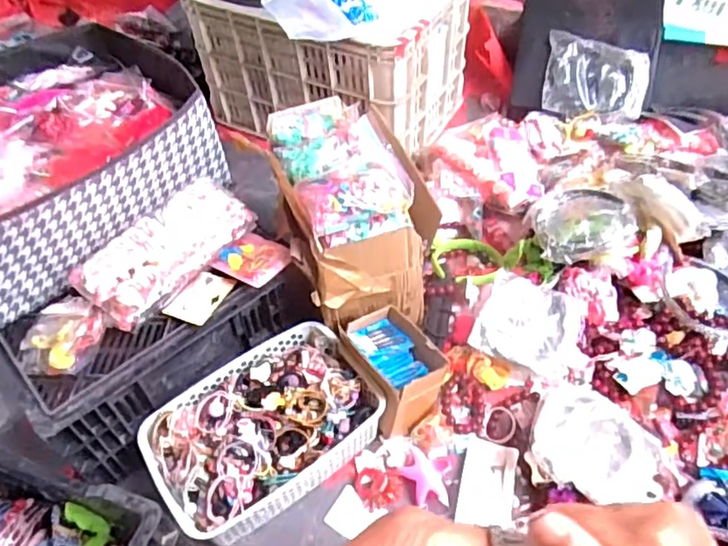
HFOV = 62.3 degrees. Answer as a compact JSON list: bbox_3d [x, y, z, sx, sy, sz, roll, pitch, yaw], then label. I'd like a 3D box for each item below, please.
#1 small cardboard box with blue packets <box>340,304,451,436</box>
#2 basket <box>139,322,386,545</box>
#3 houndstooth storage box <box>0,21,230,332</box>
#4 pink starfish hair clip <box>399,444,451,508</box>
[{"bbox_3d":[0.042,0.130,0.846,0.102,0.095,0.143,-27,53,-18],"label":"small cardboard box with blue packets"},{"bbox_3d":[-0.136,0.203,0.813,0.286,0.091,0.202,-32,55,-22],"label":"basket"},{"bbox_3d":[-0.446,-0.166,0.848,0.392,0.152,0.354,-38,57,-25],"label":"houndstooth storage box"},{"bbox_3d":[0.082,0.272,0.802,0.063,0.016,0.070,6,50,9],"label":"pink starfish hair clip"}]

